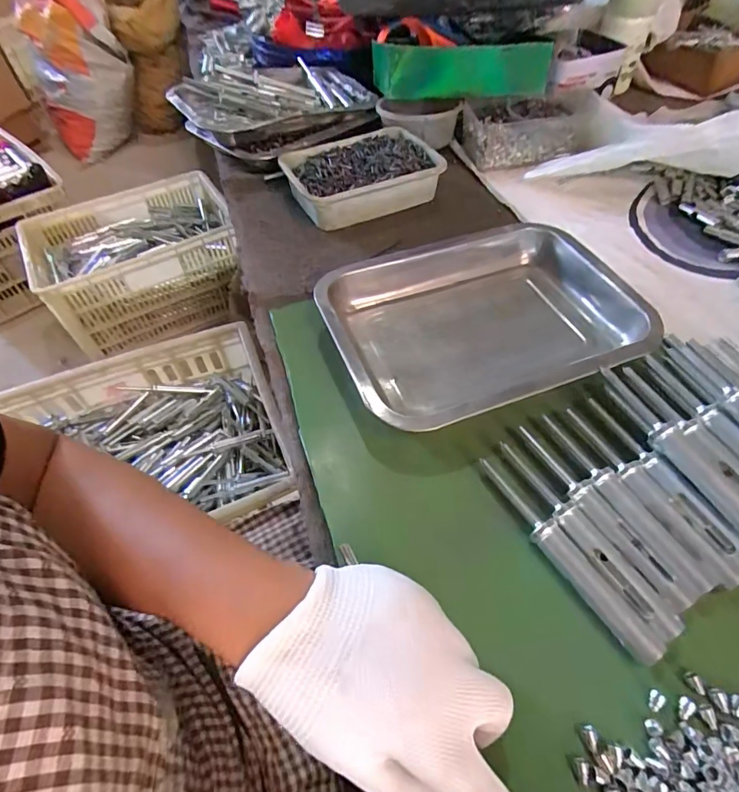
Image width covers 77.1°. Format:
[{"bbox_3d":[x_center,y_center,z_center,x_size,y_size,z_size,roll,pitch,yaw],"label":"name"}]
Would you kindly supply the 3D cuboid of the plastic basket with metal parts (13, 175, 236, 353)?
[{"bbox_3d":[-0.550,-0.330,1.163,0.454,0.230,0.297,-28,57,-19],"label":"plastic basket with metal parts"}]

